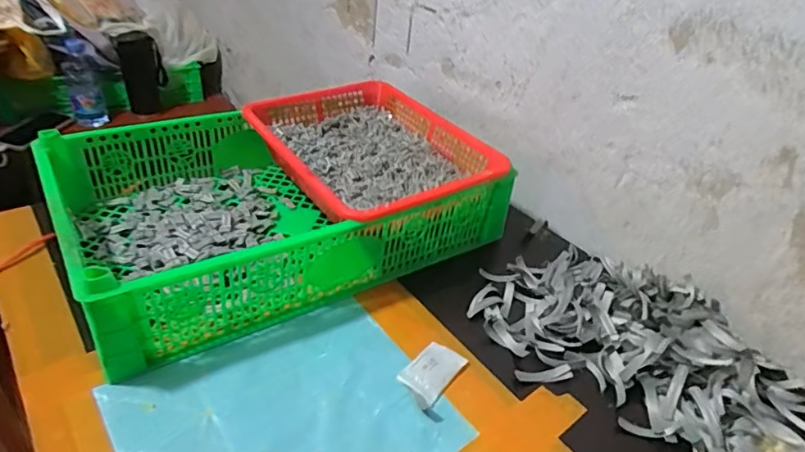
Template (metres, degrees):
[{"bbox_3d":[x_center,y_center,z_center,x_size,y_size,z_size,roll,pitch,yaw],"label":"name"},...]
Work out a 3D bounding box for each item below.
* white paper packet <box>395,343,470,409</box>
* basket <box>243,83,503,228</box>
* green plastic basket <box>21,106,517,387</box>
[{"bbox_3d":[0.028,0.136,0.490,0.039,0.011,0.071,28,39,28],"label":"white paper packet"},{"bbox_3d":[-0.038,-0.092,0.678,0.247,0.068,0.301,-17,41,-31],"label":"basket"},{"bbox_3d":[-0.138,-0.036,0.627,0.456,0.105,0.287,-18,41,-32],"label":"green plastic basket"}]

